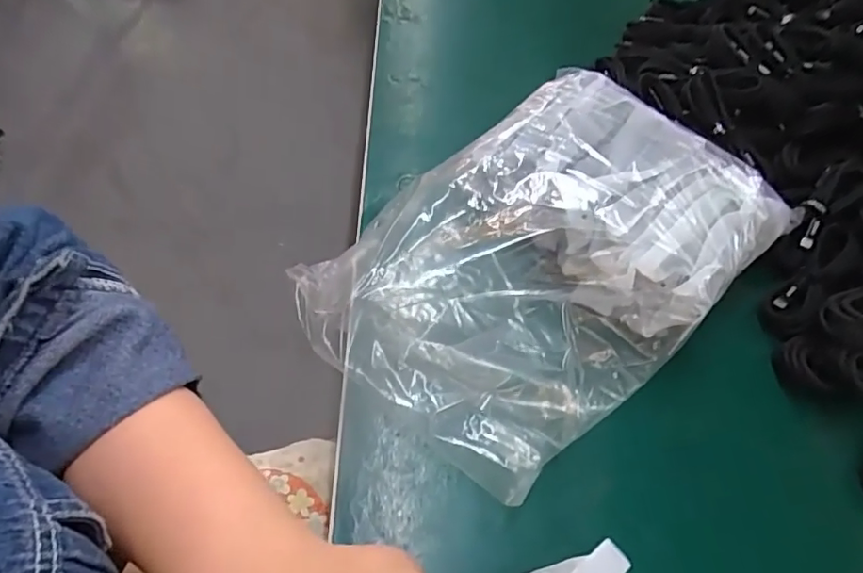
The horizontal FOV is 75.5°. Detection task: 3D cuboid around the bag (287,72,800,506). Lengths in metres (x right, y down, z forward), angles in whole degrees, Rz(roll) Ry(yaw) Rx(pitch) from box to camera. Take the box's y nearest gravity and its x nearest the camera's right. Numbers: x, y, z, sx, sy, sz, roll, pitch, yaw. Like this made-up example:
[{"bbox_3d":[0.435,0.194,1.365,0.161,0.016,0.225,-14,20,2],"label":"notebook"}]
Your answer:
[{"bbox_3d":[0.080,-0.021,0.377,0.289,0.085,0.188,-35,65,-25],"label":"bag"}]

